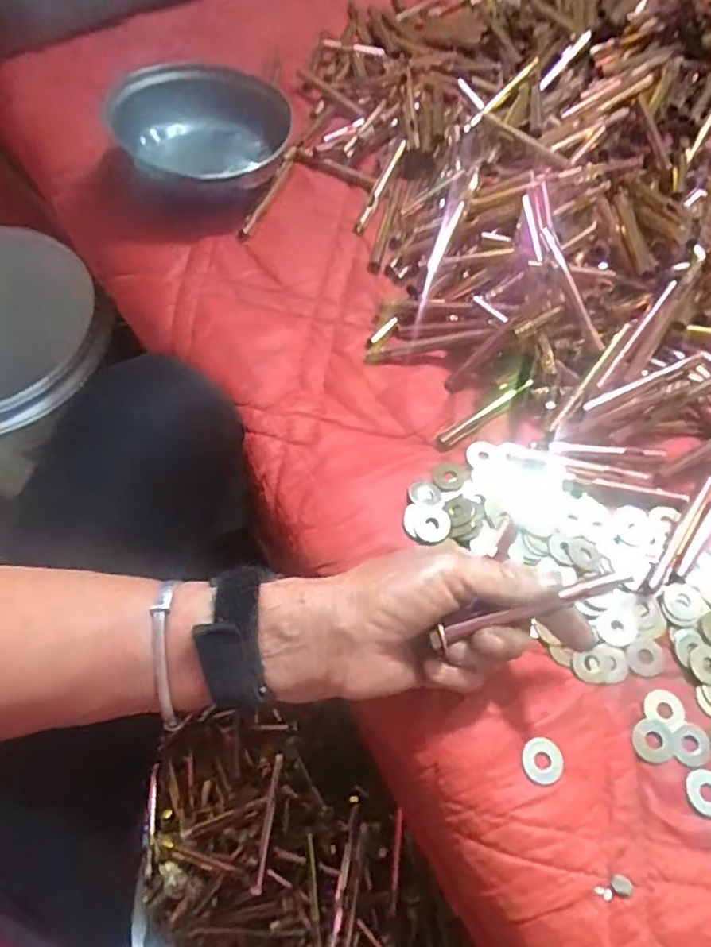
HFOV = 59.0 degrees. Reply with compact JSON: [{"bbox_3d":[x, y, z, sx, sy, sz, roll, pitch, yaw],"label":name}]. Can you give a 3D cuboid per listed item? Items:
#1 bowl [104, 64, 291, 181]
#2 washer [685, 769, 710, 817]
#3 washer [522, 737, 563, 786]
[{"bbox_3d":[-0.112,-0.270,0.497,0.129,0.044,0.138,0,63,-1],"label":"bowl"},{"bbox_3d":[0.181,0.164,0.323,0.020,0.004,0.021,0,63,-1],"label":"washer"},{"bbox_3d":[0.098,0.150,0.329,0.021,0.004,0.022,0,63,-1],"label":"washer"}]

